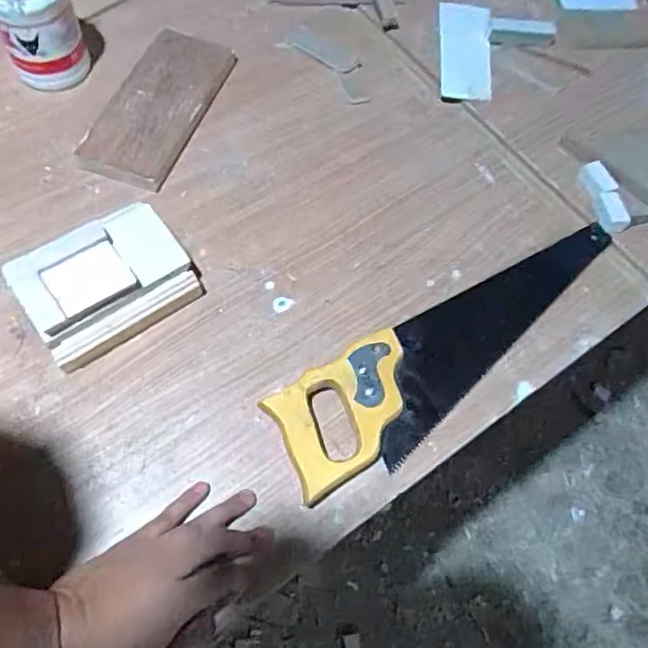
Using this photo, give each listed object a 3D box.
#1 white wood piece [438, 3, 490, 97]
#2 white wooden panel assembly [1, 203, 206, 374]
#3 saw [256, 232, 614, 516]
[{"bbox_3d":[0.178,-0.347,0.760,0.063,0.010,0.167,6,63,0],"label":"white wood piece"},{"bbox_3d":[-0.201,-0.043,0.549,0.144,0.049,0.112,-33,70,-18],"label":"white wooden panel assembly"},{"bbox_3d":[0.134,0.016,0.552,0.394,0.034,0.096,-29,69,-16],"label":"saw"}]

